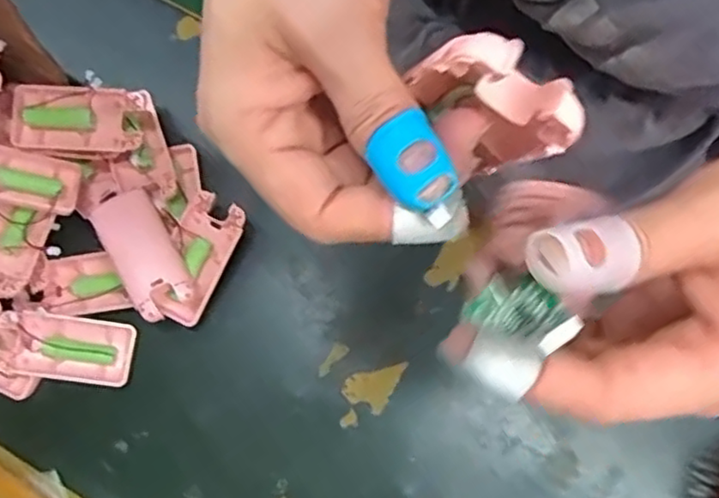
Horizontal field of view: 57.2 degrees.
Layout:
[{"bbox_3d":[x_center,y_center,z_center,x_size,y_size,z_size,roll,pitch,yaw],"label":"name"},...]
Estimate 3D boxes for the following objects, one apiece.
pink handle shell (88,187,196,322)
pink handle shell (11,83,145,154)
[{"bbox_3d":[-0.158,0.005,0.476,0.050,0.016,0.090,-29,80,-11],"label":"pink handle shell"},{"bbox_3d":[-0.206,-0.096,0.483,0.093,0.026,0.046,2,106,-4],"label":"pink handle shell"}]

